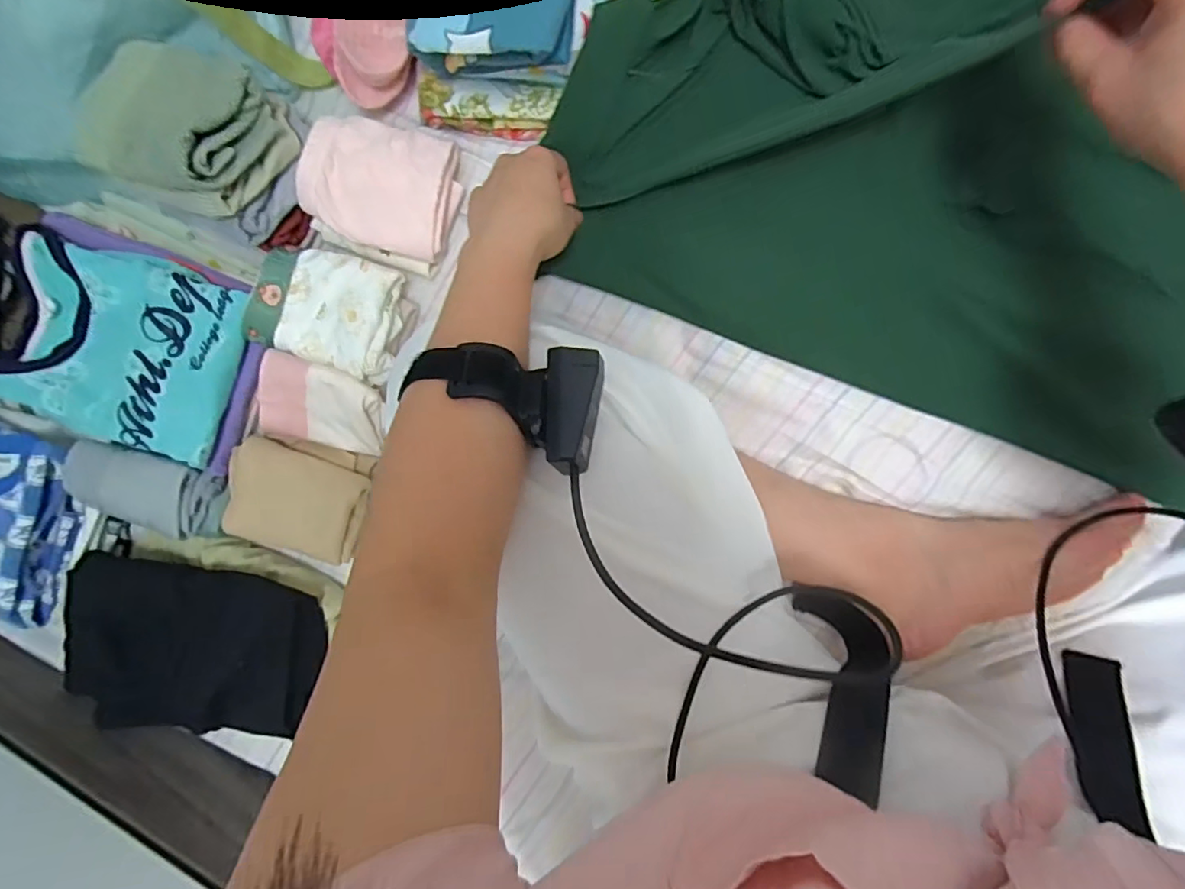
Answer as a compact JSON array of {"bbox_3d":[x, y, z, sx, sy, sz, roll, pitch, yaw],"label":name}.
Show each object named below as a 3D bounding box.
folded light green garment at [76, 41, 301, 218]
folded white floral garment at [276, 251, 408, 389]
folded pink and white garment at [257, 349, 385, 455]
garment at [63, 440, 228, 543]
[{"bbox_3d":[-0.279,-0.220,0.395,0.106,0.074,0.105,34,102,5],"label":"folded light green garment"},{"bbox_3d":[-0.196,-0.103,0.448,0.089,0.027,0.086,20,101,8],"label":"folded white floral garment"},{"bbox_3d":[-0.215,-0.029,0.456,0.087,0.047,0.068,19,101,8],"label":"folded pink and white garment"},{"bbox_3d":[-0.385,0.039,0.486,0.117,0.034,0.069,11,99,9],"label":"garment"}]

